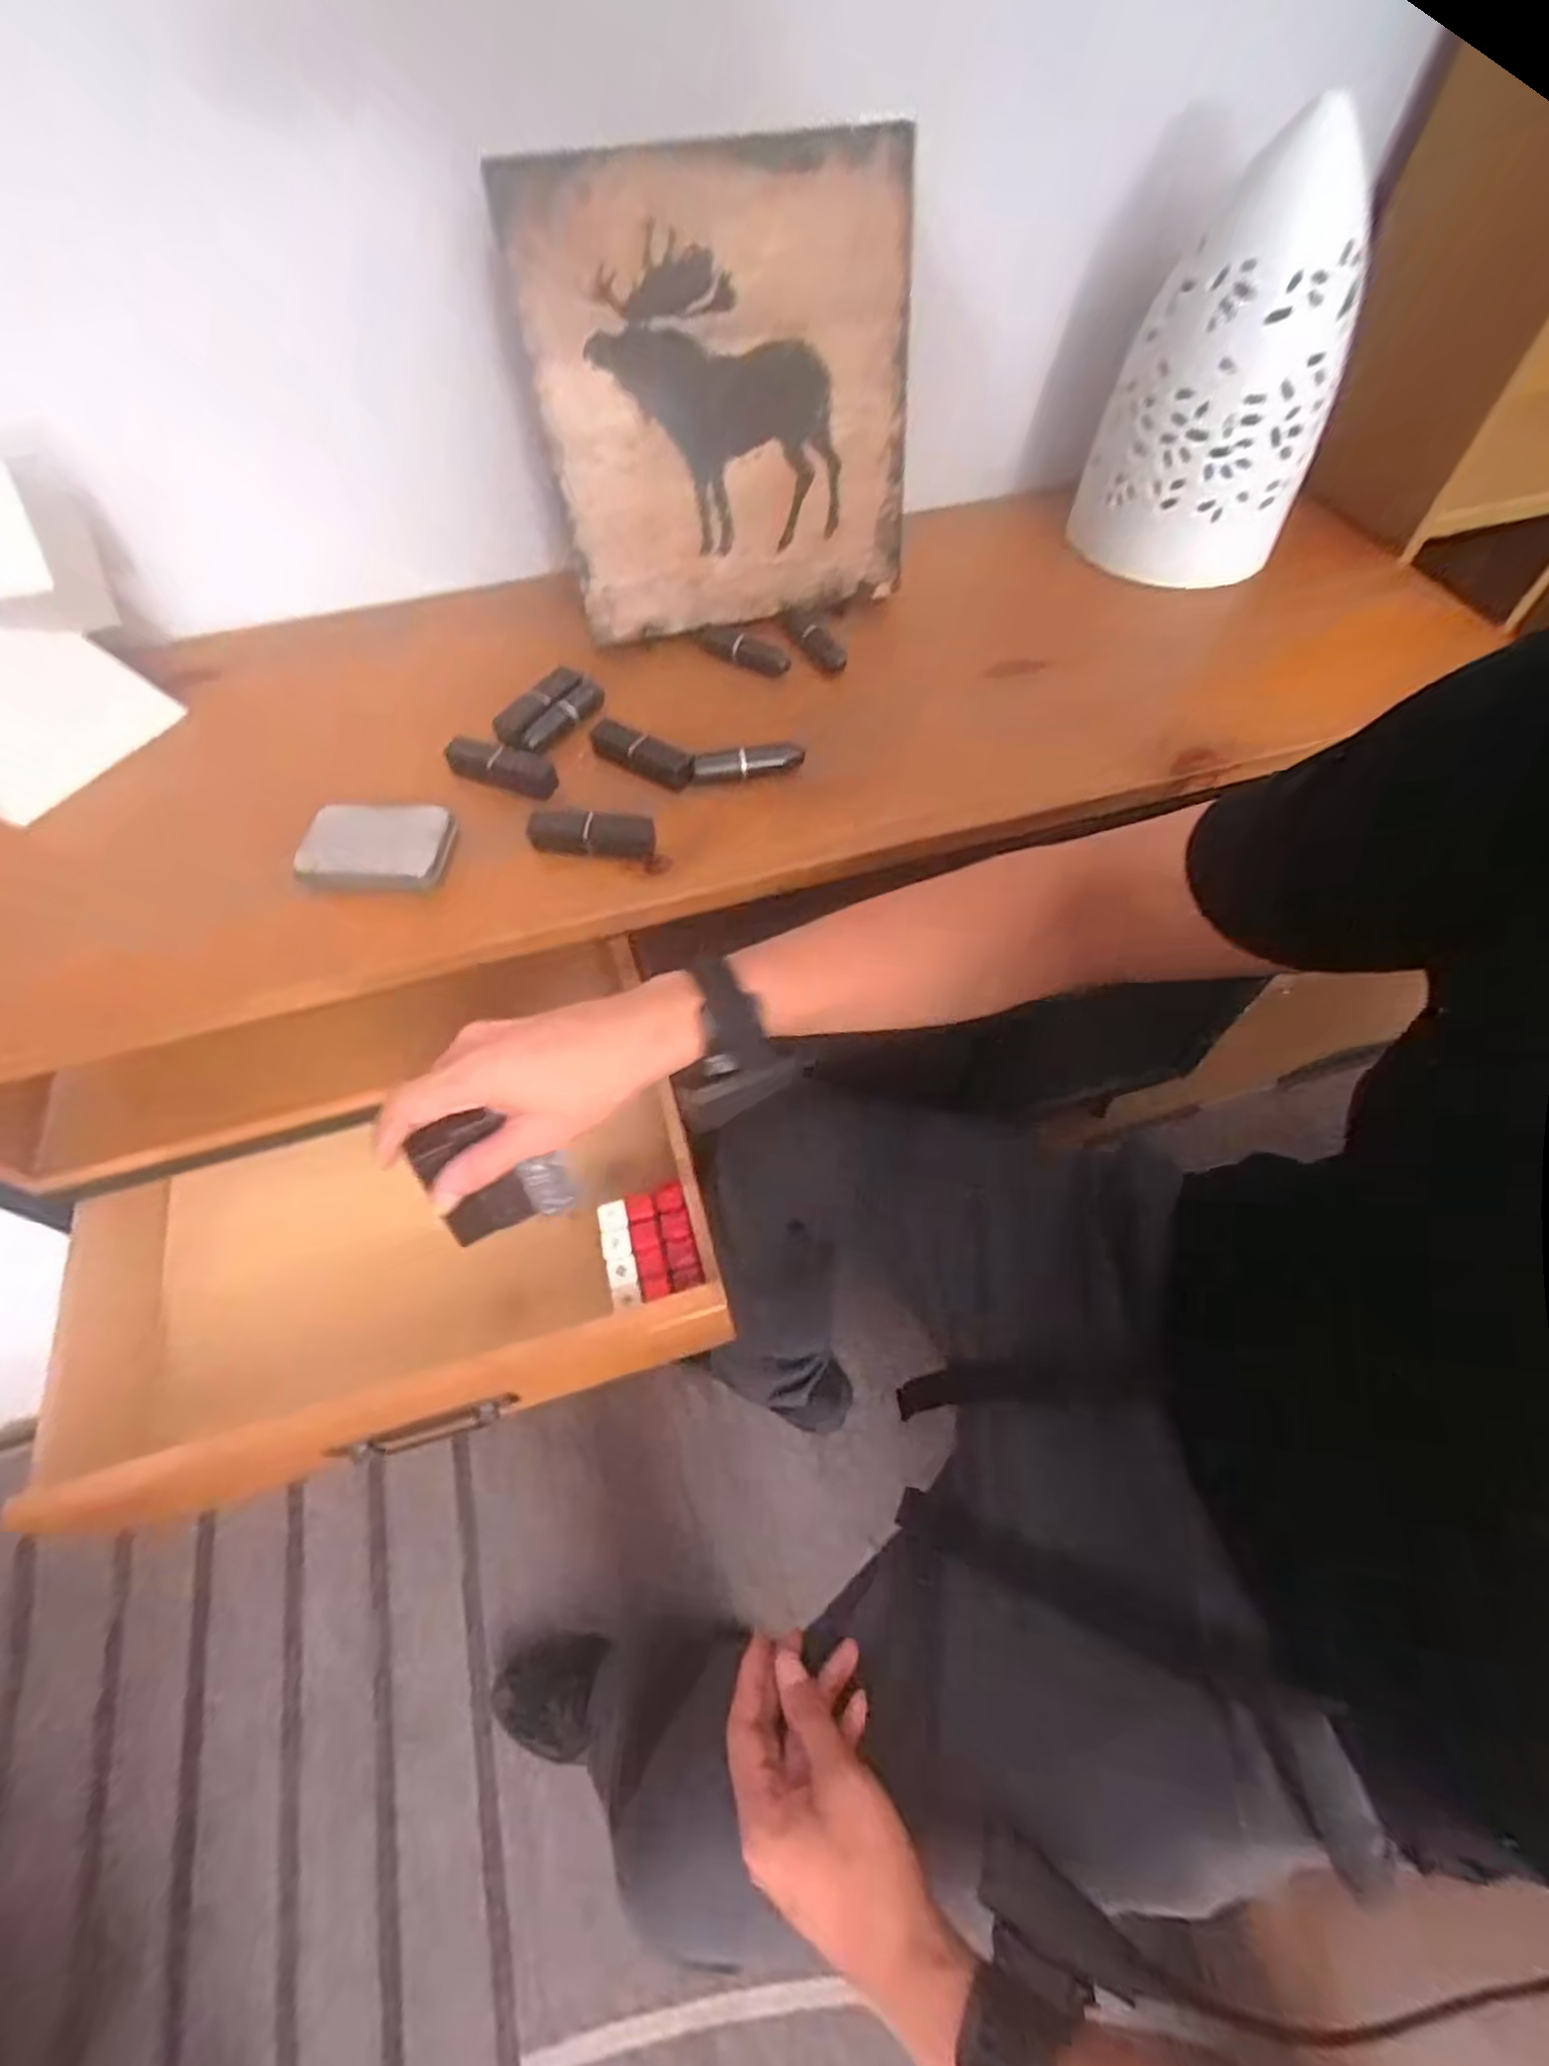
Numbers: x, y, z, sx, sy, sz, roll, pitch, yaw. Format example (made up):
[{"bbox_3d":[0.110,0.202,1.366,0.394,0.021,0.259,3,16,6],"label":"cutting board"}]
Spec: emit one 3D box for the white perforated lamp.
[{"bbox_3d":[0.357,-0.520,0.619,0.165,0.238,0.152,19,60,12],"label":"white perforated lamp"}]

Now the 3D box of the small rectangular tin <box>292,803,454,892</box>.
[{"bbox_3d":[-0.250,-0.118,0.490,0.087,0.014,0.062,2,58,2],"label":"small rectangular tin"}]

